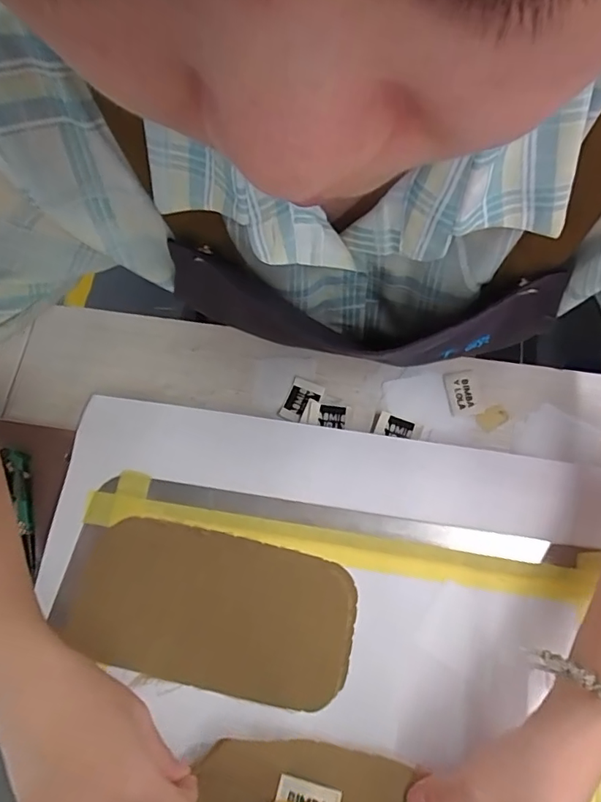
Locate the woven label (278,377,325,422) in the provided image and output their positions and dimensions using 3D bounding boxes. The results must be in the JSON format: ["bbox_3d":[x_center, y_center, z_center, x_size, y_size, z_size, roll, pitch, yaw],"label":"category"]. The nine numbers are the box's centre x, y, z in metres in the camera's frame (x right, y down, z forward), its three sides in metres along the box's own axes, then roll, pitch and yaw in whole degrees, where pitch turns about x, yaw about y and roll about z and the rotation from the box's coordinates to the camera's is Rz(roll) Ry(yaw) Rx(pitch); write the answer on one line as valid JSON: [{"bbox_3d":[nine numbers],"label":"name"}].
[{"bbox_3d":[0.001,0.000,0.422,0.026,0.004,0.038,25,74,7],"label":"woven label"}]

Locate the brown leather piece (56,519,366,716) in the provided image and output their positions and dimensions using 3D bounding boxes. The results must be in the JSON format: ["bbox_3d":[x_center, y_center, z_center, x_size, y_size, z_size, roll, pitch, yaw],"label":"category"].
[{"bbox_3d":[-0.063,0.148,0.361,0.197,0.010,0.099,12,73,3],"label":"brown leather piece"}]

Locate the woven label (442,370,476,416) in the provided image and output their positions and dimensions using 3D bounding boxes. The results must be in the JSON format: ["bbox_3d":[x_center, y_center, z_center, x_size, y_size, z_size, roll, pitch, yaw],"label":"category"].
[{"bbox_3d":[0.134,-0.007,0.420,0.024,0.004,0.037,-6,73,-2],"label":"woven label"}]

